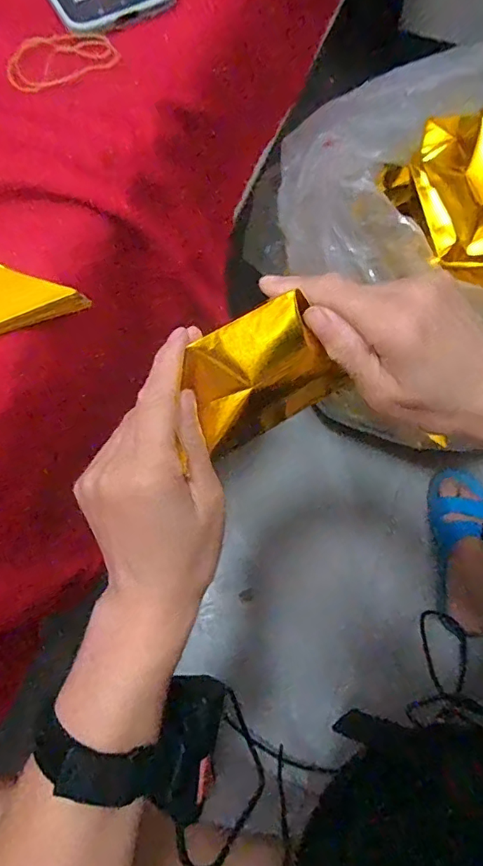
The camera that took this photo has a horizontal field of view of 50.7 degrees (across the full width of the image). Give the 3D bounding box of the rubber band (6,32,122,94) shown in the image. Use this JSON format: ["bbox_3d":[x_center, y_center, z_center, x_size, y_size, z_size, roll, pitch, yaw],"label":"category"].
[{"bbox_3d":[-0.105,-0.218,0.296,0.064,0.006,0.030,-28,86,-12],"label":"rubber band"}]

